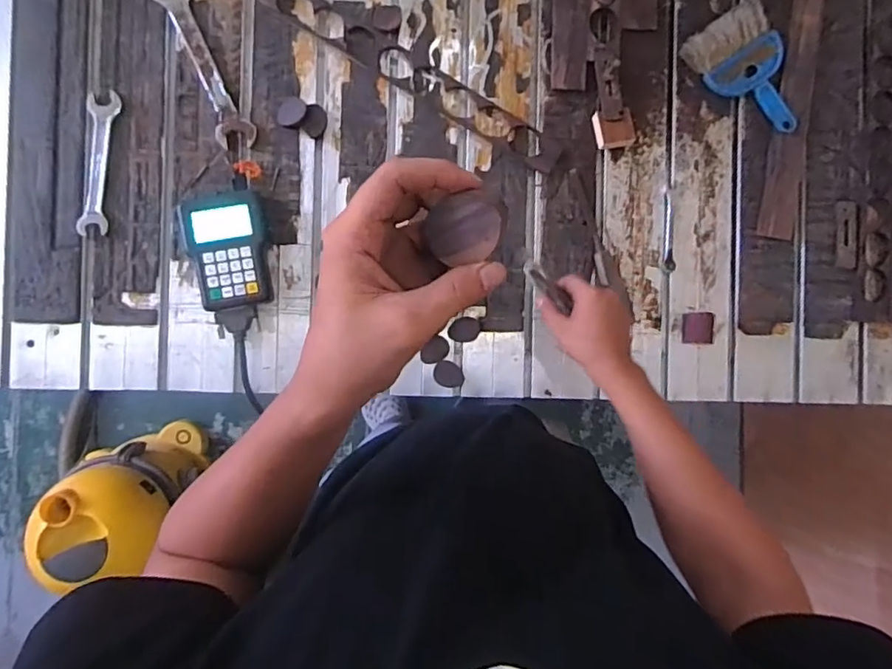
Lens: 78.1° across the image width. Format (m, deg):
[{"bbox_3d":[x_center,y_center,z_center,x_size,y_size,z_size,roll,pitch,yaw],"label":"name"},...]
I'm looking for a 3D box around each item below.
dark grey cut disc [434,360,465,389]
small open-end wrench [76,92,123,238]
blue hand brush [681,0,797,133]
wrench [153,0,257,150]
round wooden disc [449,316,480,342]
[{"bbox_3d":[0.005,0.056,0.762,0.042,0.006,0.035,38,88,-3],"label":"dark grey cut disc"},{"bbox_3d":[-0.460,-0.226,0.727,0.042,0.009,0.189,4,90,-3],"label":"small open-end wrench"},{"bbox_3d":[0.442,-0.375,0.786,0.130,0.022,0.185,-37,92,-2],"label":"blue hand brush"},{"bbox_3d":[-0.328,-0.368,0.741,0.054,0.012,0.248,-23,92,-3],"label":"wrench"},{"bbox_3d":[0.026,-0.006,0.766,0.043,0.005,0.032,-5,91,-3],"label":"round wooden disc"}]

